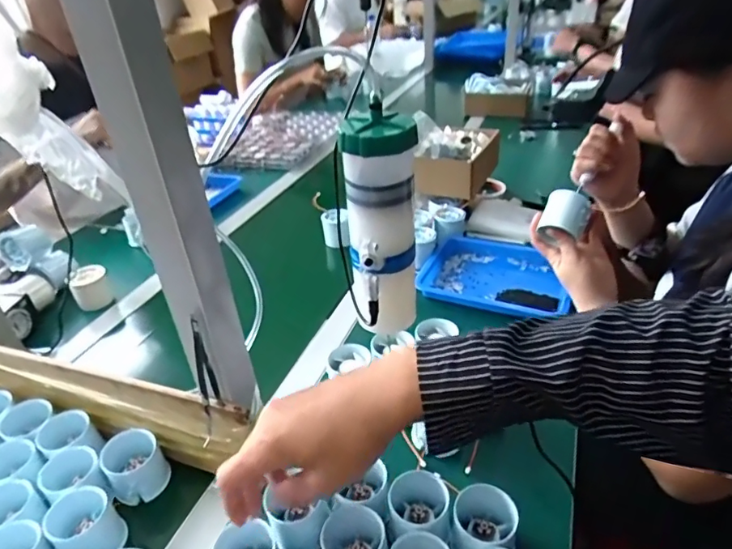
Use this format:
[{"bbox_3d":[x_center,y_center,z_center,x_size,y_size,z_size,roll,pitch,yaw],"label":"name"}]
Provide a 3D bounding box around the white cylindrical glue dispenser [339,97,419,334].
[{"bbox_3d":[0.014,-0.036,0.407,0.059,0.181,0.051,-7,33,-2],"label":"white cylindrical glue dispenser"}]

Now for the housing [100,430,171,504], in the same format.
[{"bbox_3d":[-0.231,0.192,0.509,0.052,0.047,0.053,-28,39,-31],"label":"housing"}]

